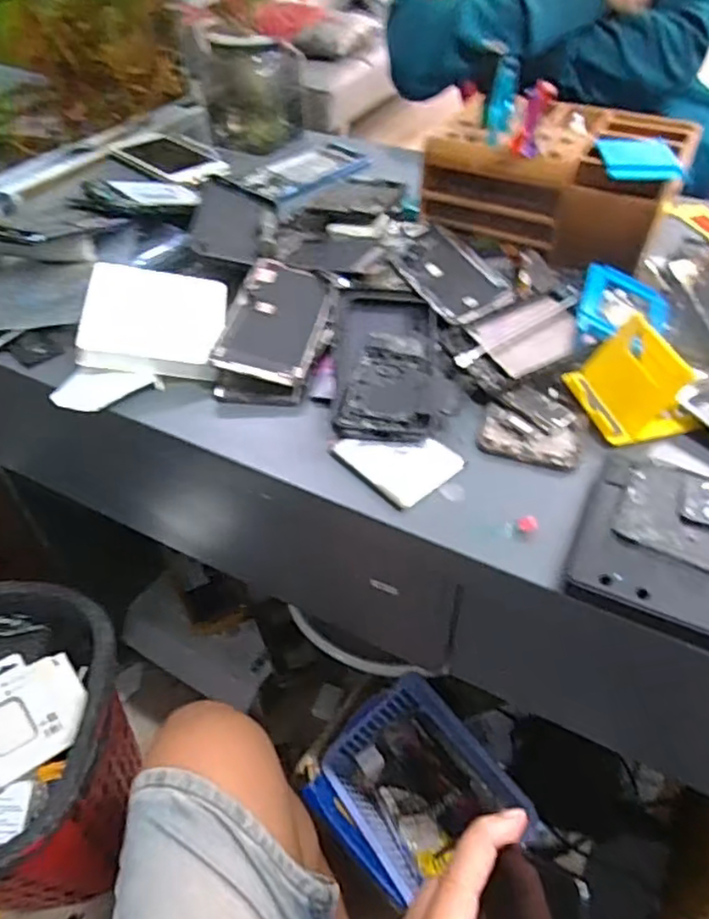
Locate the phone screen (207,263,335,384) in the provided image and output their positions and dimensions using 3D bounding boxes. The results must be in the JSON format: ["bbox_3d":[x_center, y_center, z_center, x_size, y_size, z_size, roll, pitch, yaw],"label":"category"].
[{"bbox_3d":[-0.062,-0.117,0.522,0.073,0.008,0.142,12,50,2],"label":"phone screen"}]

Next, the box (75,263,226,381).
[{"bbox_3d":[-0.158,-0.113,0.512,0.105,0.021,0.104,4,52,-15],"label":"box"}]

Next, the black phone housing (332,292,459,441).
[{"bbox_3d":[0.029,-0.082,0.493,0.084,0.010,0.162,-1,46,1],"label":"black phone housing"}]

